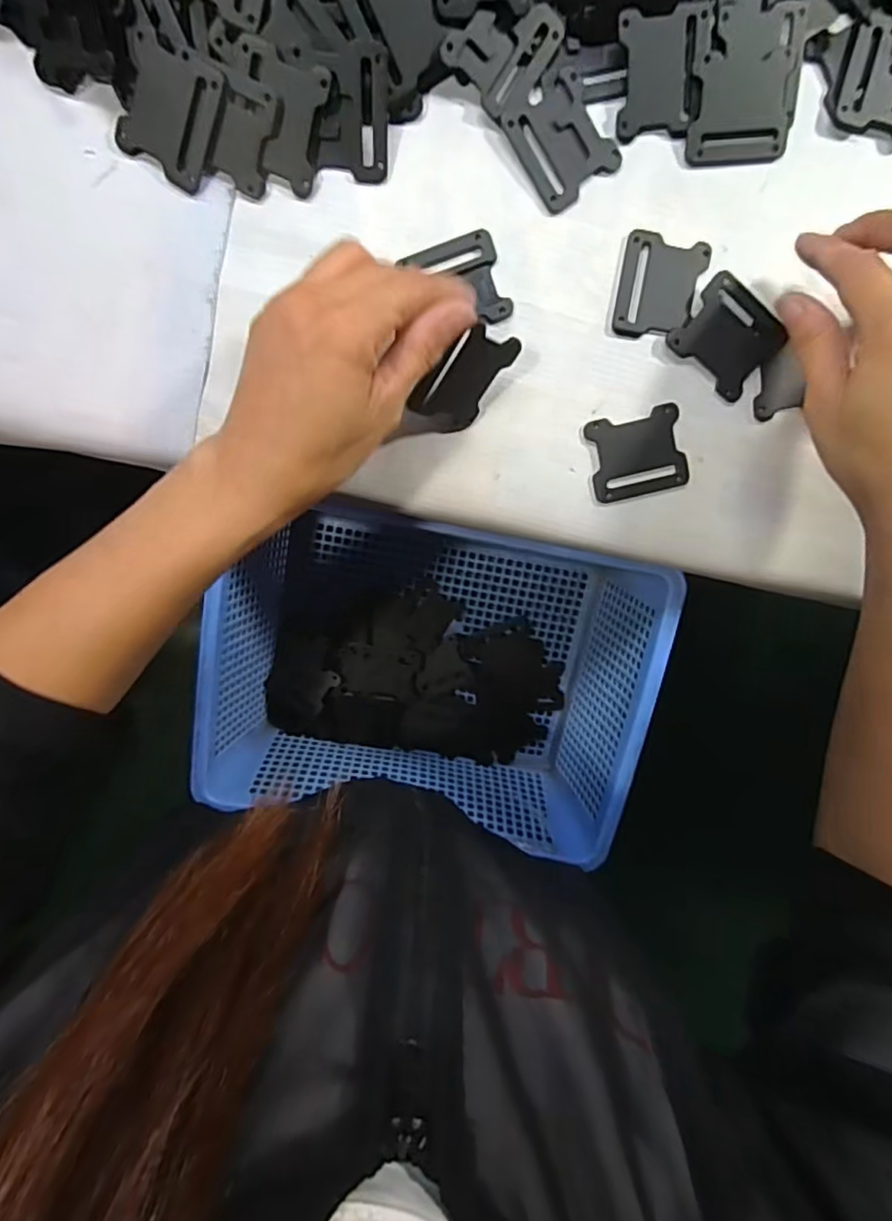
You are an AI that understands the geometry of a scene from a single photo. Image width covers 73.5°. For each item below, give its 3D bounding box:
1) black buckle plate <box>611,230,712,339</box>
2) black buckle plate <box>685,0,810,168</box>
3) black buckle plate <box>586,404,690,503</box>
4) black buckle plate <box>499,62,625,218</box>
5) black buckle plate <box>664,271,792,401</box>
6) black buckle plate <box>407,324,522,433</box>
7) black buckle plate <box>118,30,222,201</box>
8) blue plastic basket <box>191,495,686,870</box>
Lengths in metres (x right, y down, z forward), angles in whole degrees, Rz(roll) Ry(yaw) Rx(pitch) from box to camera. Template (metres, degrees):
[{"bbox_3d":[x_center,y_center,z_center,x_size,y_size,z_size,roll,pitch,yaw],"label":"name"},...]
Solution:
[{"bbox_3d":[0.110,-0.165,0.307,0.041,0.005,0.049,9,97,-4],"label":"black buckle plate"},{"bbox_3d":[0.146,-0.254,0.288,0.051,0.004,0.064,-4,112,-4],"label":"black buckle plate"},{"bbox_3d":[0.103,-0.083,0.318,0.050,0.004,0.043,-14,98,-1],"label":"black buckle plate"},{"bbox_3d":[0.057,-0.231,0.295,0.044,0.005,0.050,-37,98,2],"label":"black buckle plate"},{"bbox_3d":[0.147,-0.142,0.308,0.049,0.011,0.046,37,94,-7],"label":"black buckle plate"},{"bbox_3d":[0.008,-0.112,0.291,0.054,0.039,0.005,-50,56,37],"label":"black buckle plate"},{"bbox_3d":[-0.130,-0.232,0.278,0.044,0.004,0.049,26,119,-6],"label":"black buckle plate"},{"bbox_3d":[-0.014,0.045,0.446,0.297,0.111,0.215,11,97,-5],"label":"blue plastic basket"}]

